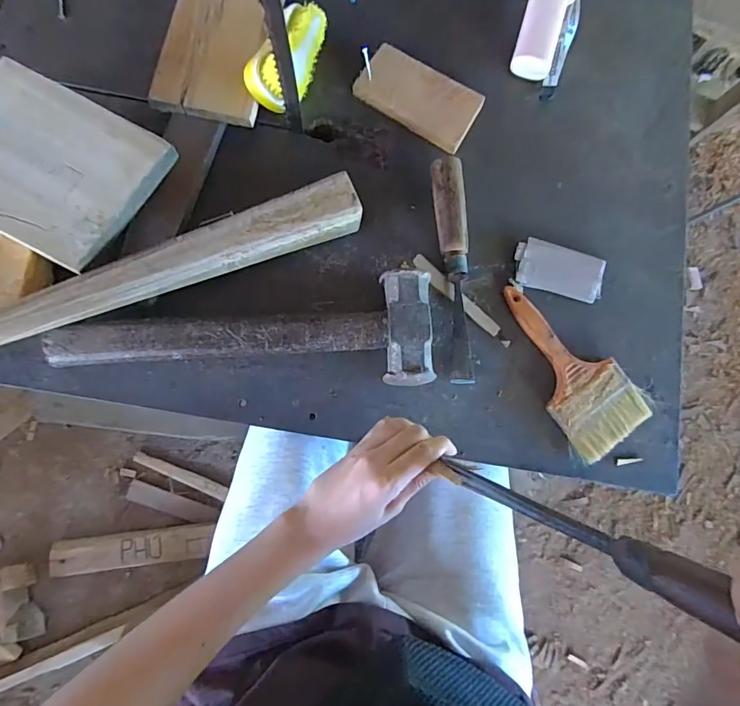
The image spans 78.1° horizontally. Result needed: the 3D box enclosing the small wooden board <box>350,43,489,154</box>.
[{"bbox_3d":[0.056,-0.284,0.504,0.131,0.017,0.073,33,79,2],"label":"small wooden board"}]

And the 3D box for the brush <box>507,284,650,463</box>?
[{"bbox_3d":[0.204,0.011,0.471,0.089,0.020,0.184,-31,83,-9],"label":"brush"}]

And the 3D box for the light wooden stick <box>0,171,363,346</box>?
[{"bbox_3d":[-0.179,-0.084,0.422,0.363,0.049,0.054,-22,82,-8],"label":"light wooden stick"}]

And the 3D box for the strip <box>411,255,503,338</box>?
[{"bbox_3d":[0.090,-0.060,0.479,0.116,0.006,0.017,42,73,-2],"label":"strip"}]

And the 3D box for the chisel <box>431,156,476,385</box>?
[{"bbox_3d":[0.090,-0.085,0.467,0.031,0.023,0.228,-5,80,-5],"label":"chisel"}]

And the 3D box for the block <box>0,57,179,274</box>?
[{"bbox_3d":[-0.292,-0.170,0.406,0.174,0.024,0.141,27,79,1],"label":"block"}]

